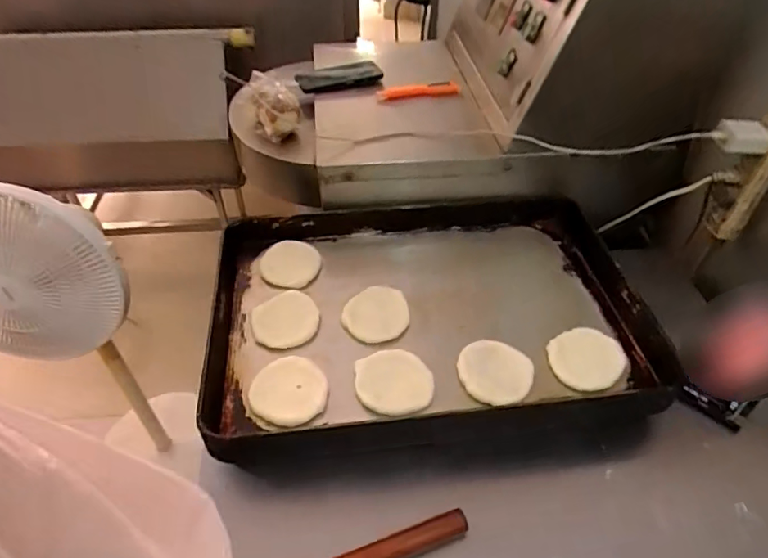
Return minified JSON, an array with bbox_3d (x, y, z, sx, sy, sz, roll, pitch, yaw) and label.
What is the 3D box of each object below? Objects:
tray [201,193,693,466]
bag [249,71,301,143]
[{"bbox_3d":[0.059,0.054,0.778,0.613,0.102,0.410,-5,46,-5],"label":"tray"},{"bbox_3d":[-0.193,-0.304,0.919,0.085,0.088,0.103,-8,46,-10],"label":"bag"}]

